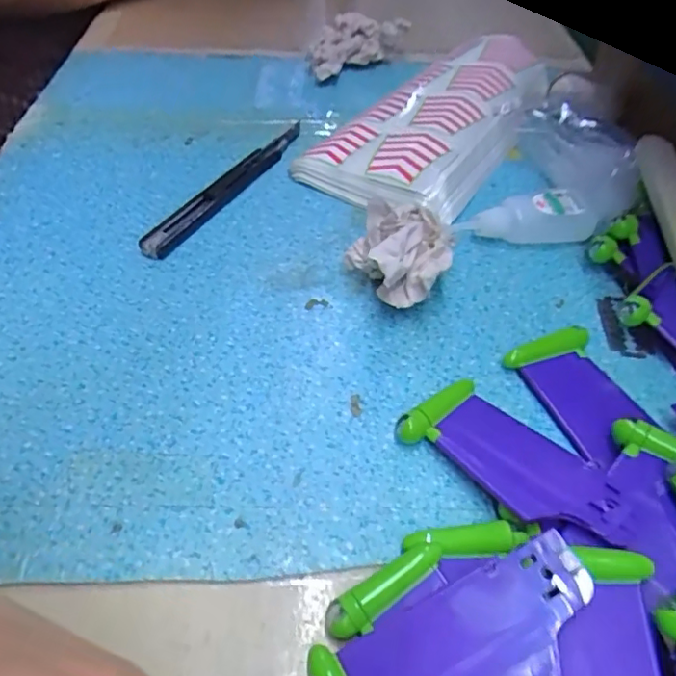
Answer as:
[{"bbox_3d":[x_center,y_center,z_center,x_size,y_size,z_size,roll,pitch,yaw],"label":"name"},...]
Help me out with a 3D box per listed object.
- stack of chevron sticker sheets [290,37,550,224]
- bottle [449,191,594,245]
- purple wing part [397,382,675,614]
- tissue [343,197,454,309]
[{"bbox_3d":[0.078,-0.163,0.421,0.101,0.030,0.249,25,50,20],"label":"stack of chevron sticker sheets"},{"bbox_3d":[0.104,-0.067,0.339,0.078,0.023,0.022,-2,46,-5],"label":"bottle"},{"bbox_3d":[0.077,0.052,0.227,0.106,0.011,0.044,31,48,33],"label":"purple wing part"},{"bbox_3d":[0.035,-0.040,0.293,0.047,0.048,0.044,-13,48,-15],"label":"tissue"}]

